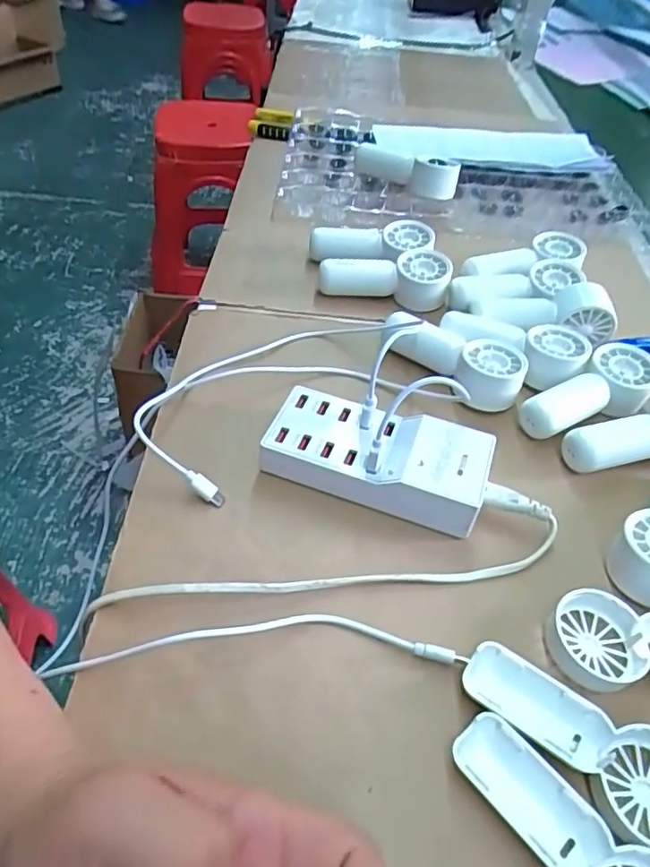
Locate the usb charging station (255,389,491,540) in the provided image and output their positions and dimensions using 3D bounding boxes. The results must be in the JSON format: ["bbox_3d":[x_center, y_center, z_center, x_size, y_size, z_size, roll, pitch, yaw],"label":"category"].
[{"bbox_3d":[0.032,0.013,0.358,0.135,0.033,0.064,19,49,11],"label":"usb charging station"}]

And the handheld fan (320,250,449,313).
[{"bbox_3d":[0.052,-0.130,0.491,0.108,0.032,0.037,-3,49,-9],"label":"handheld fan"}]

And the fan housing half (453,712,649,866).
[{"bbox_3d":[0.105,0.168,0.236,0.046,0.017,0.112,-24,55,-25],"label":"fan housing half"}]

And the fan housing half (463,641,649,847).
[{"bbox_3d":[0.116,0.141,0.262,0.110,0.014,0.044,25,51,16],"label":"fan housing half"}]

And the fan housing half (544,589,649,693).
[{"bbox_3d":[0.173,0.106,0.298,0.108,0.013,0.045,1,48,-5],"label":"fan housing half"}]

